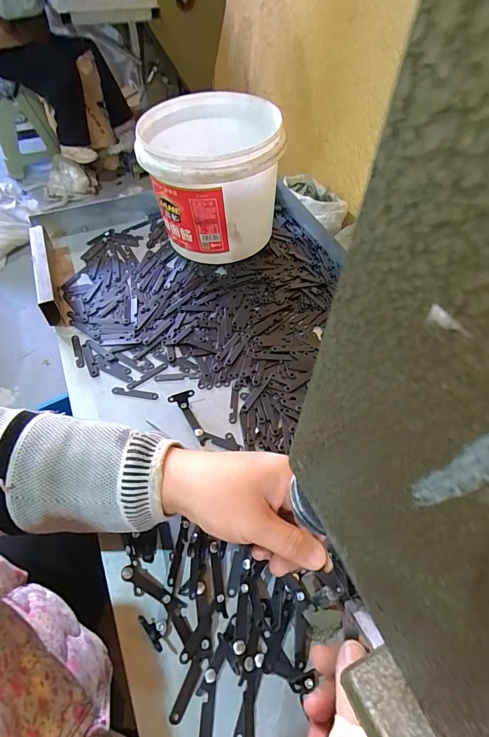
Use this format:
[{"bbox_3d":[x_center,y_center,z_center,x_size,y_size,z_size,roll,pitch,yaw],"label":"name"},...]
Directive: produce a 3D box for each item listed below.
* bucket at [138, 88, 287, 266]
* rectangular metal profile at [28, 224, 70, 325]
[{"bbox_3d":[-0.049,-0.264,0.534,0.164,0.159,0.192,-5,54,-3],"label":"bucket"},{"bbox_3d":[-0.267,-0.130,0.505,0.022,0.046,0.176,-19,56,-13],"label":"rectangular metal profile"}]

